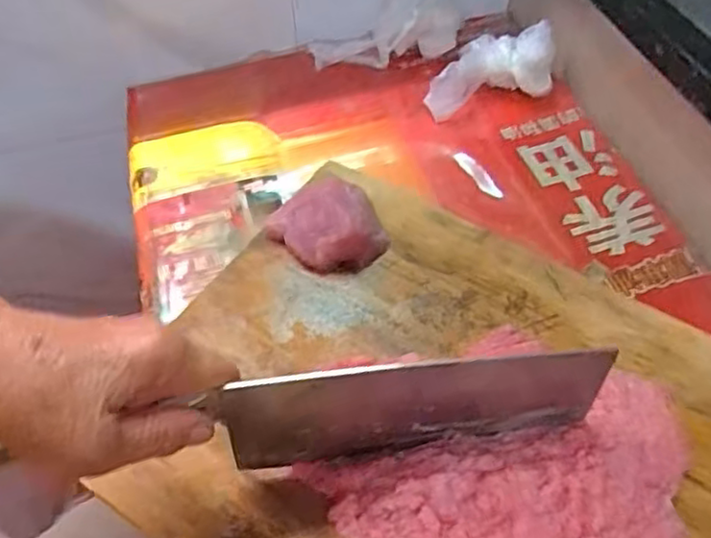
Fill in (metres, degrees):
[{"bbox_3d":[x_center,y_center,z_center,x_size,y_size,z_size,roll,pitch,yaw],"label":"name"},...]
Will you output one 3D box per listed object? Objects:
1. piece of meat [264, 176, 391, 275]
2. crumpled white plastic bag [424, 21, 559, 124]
[{"bbox_3d":[-0.018,-0.029,0.500,0.077,0.030,0.064,35,61,25],"label":"piece of meat"},{"bbox_3d":[0.119,-0.178,0.615,0.118,0.043,0.055,-20,52,6],"label":"crumpled white plastic bag"}]

